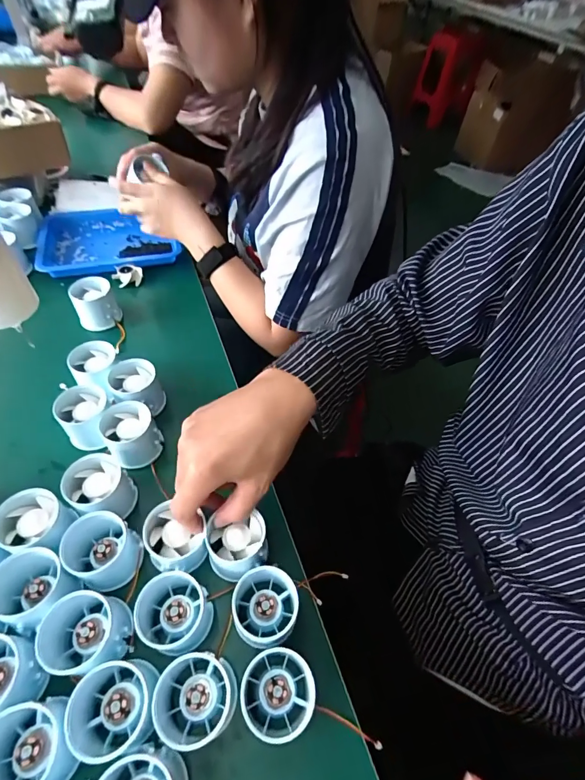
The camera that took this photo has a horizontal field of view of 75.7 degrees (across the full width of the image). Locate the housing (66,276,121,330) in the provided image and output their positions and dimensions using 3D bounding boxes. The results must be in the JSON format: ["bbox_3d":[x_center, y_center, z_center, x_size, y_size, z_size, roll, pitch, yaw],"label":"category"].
[{"bbox_3d":[-0.270,-0.116,0.520,0.051,0.058,0.053,1,53,-2],"label":"housing"}]

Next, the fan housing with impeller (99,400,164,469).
[{"bbox_3d":[-0.169,0.046,0.398,0.050,0.046,0.051,1,53,-2],"label":"fan housing with impeller"}]

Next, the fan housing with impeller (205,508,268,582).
[{"bbox_3d":[-0.049,0.138,0.340,0.051,0.044,0.052,-8,53,-9],"label":"fan housing with impeller"}]

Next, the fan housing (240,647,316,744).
[{"bbox_3d":[-0.011,0.230,0.286,0.055,0.034,0.055,6,53,2],"label":"fan housing"}]

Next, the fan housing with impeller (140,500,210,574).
[{"bbox_3d":[-0.104,0.133,0.340,0.047,0.049,0.049,1,53,-2],"label":"fan housing with impeller"}]

